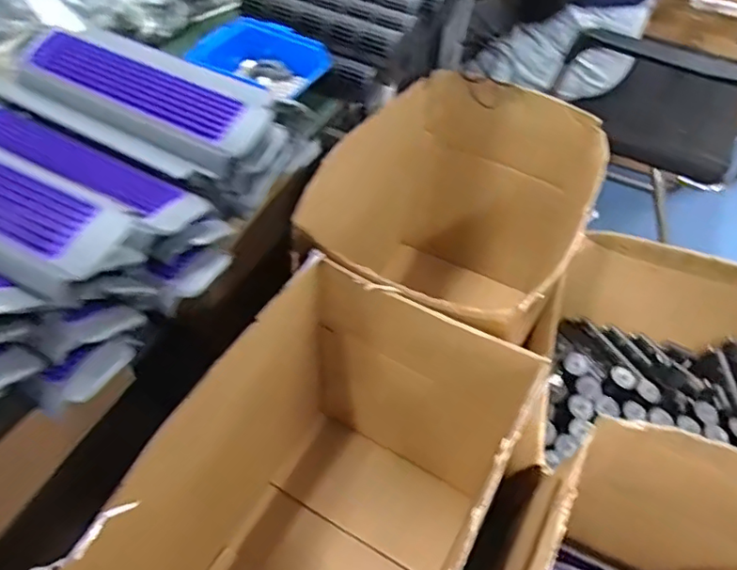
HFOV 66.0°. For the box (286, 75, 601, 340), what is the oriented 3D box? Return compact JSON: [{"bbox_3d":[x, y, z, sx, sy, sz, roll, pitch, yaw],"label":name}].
[{"bbox_3d":[0.156,-0.045,1.178,0.453,0.515,0.585,26,55,17],"label":"box"}]

